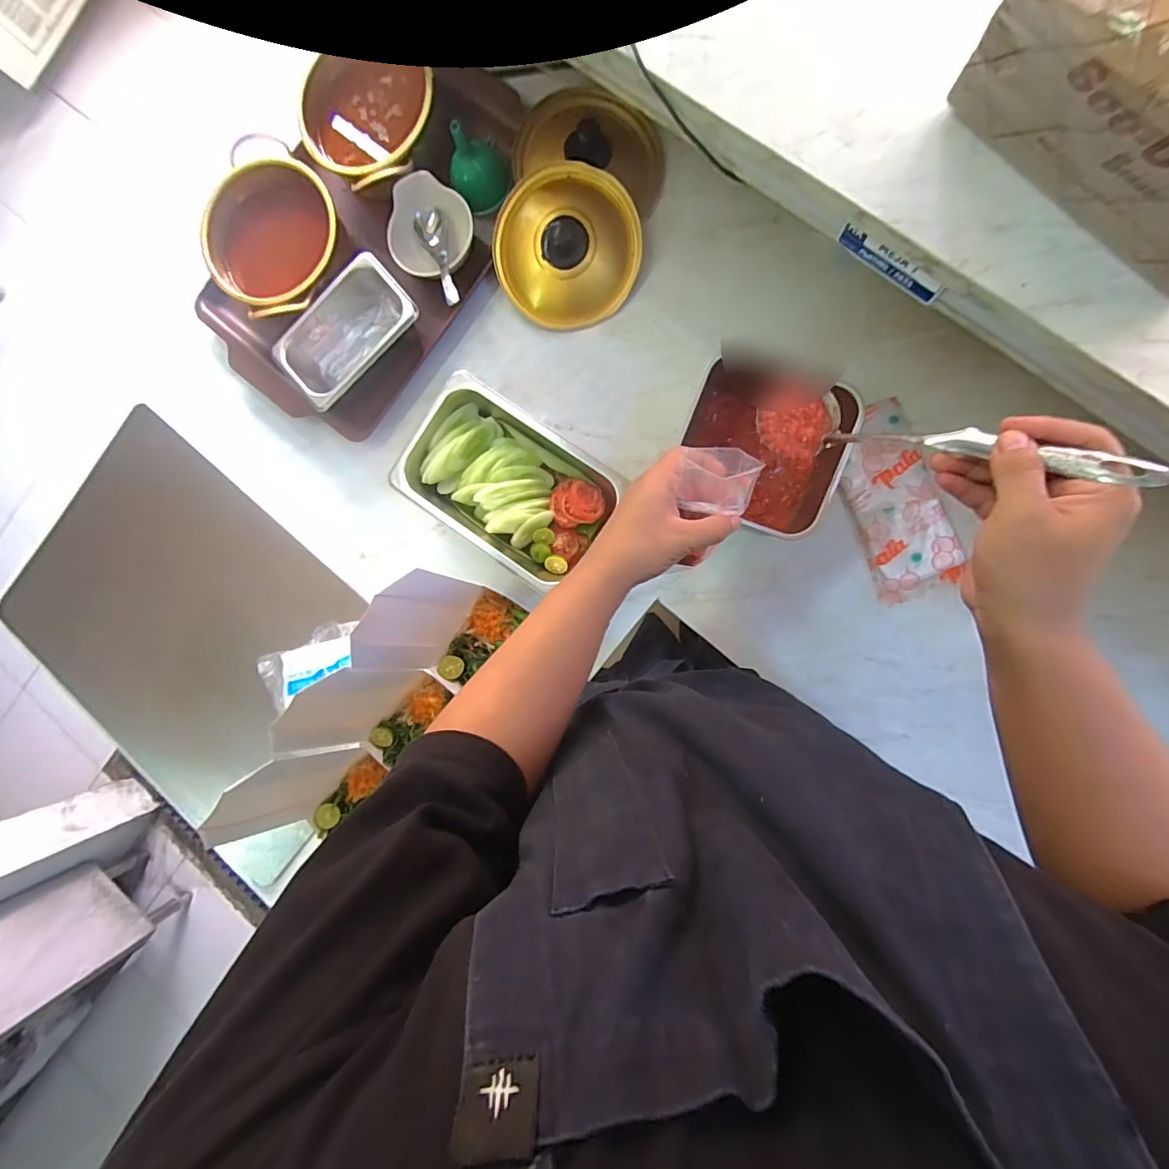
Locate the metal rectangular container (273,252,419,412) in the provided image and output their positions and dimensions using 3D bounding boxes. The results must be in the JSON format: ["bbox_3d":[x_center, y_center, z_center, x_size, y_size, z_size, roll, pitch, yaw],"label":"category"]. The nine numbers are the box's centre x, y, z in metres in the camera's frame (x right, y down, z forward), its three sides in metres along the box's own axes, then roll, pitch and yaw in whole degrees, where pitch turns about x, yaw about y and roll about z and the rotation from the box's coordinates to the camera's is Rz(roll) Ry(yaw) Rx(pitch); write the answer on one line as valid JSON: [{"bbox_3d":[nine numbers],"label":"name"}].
[{"bbox_3d":[-0.291,-0.307,0.633,0.170,0.071,0.106,-43,84,3],"label":"metal rectangular container"}]

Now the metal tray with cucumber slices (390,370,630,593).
[{"bbox_3d":[-0.090,-0.118,0.604,0.250,0.056,0.158,34,92,7],"label":"metal tray with cucumber slices"}]

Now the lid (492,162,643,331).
[{"bbox_3d":[-0.023,-0.402,0.599,0.177,0.054,0.177,2,111,6],"label":"lid"}]

